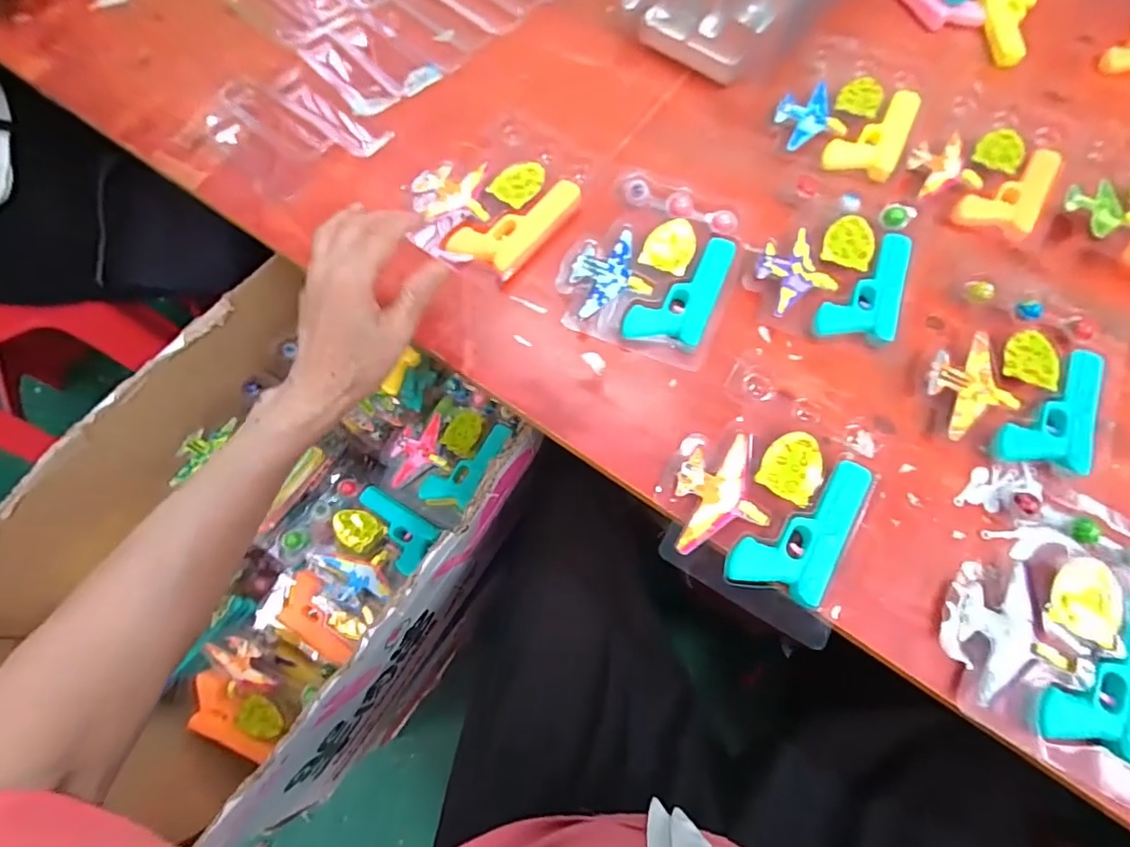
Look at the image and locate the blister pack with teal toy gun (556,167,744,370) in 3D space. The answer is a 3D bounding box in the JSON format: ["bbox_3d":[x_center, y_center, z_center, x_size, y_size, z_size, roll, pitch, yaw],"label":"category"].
[{"bbox_3d":[0.076,-0.137,0.442,0.132,0.016,0.163,21,70,8],"label":"blister pack with teal toy gun"}]

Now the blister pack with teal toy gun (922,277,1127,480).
[{"bbox_3d":[0.352,-0.044,0.406,0.128,0.015,0.159,22,70,8],"label":"blister pack with teal toy gun"}]

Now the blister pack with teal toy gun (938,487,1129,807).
[{"bbox_3d":[0.333,0.127,0.339,0.149,0.015,0.172,26,70,9],"label":"blister pack with teal toy gun"}]

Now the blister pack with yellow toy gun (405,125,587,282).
[{"bbox_3d":[-0.059,-0.199,0.465,0.123,0.015,0.159,39,73,14],"label":"blister pack with yellow toy gun"}]

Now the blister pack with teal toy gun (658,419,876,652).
[{"bbox_3d":[0.138,0.058,0.368,0.126,0.015,0.137,28,71,10],"label":"blister pack with teal toy gun"}]

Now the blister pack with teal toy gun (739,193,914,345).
[{"bbox_3d":[0.224,-0.139,0.441,0.124,0.011,0.147,18,69,6],"label":"blister pack with teal toy gun"}]

